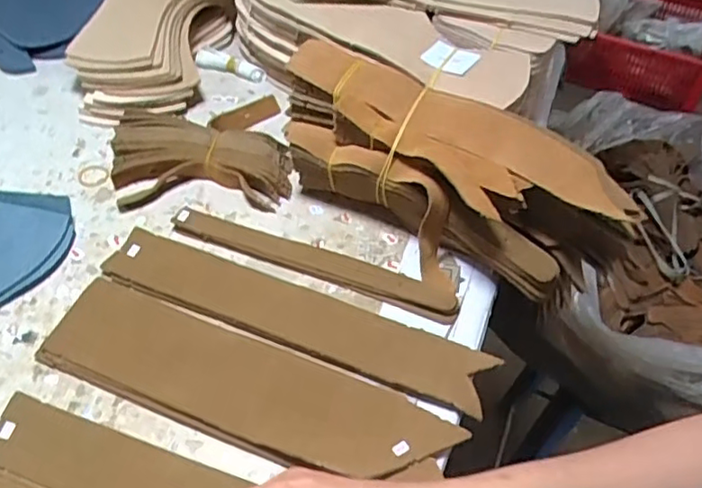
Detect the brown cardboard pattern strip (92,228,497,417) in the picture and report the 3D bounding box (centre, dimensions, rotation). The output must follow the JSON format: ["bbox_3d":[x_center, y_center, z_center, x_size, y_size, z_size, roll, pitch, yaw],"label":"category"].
[{"bbox_3d":[-0.037,0.040,0.381,0.239,0.005,0.045,20,51,12],"label":"brown cardboard pattern strip"}]

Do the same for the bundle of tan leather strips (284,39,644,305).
[{"bbox_3d":[0.056,-0.046,0.415,0.228,0.081,0.096,35,56,23],"label":"bundle of tan leather strips"}]

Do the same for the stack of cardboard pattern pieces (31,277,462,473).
[{"bbox_3d":[-0.059,0.076,0.350,0.229,0.009,0.062,19,51,12],"label":"stack of cardboard pattern pieces"}]

